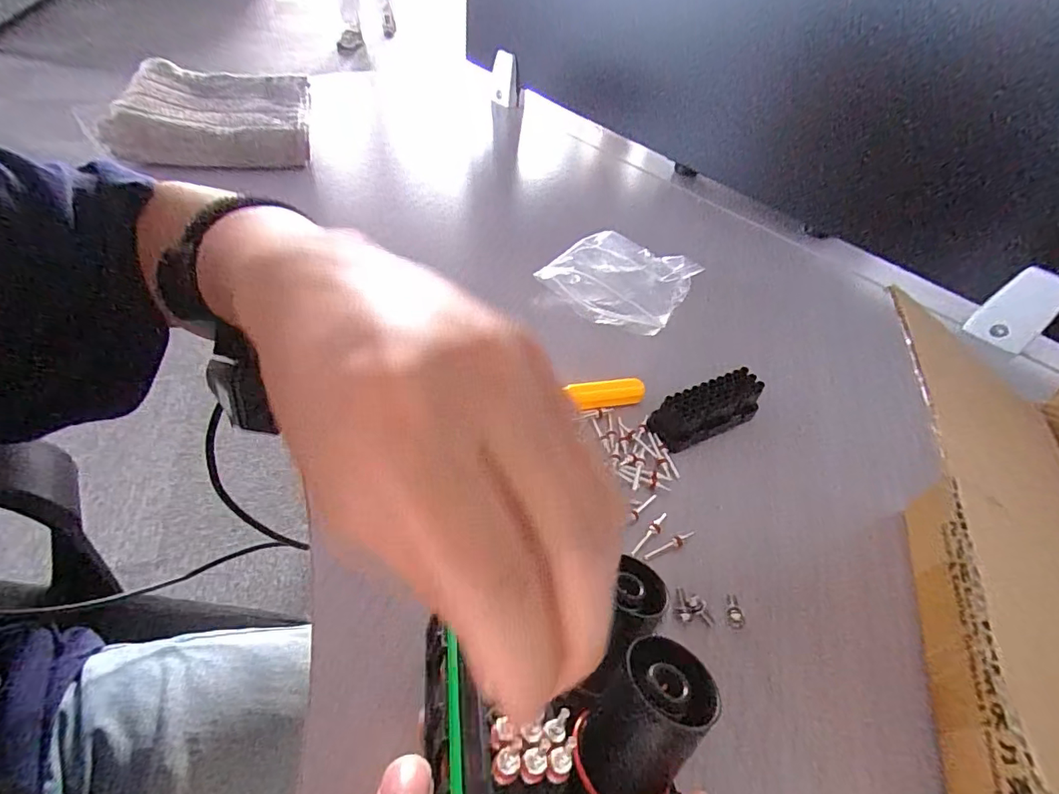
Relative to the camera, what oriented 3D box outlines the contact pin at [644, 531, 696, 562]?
[{"bbox_3d":[0.072,0.076,0.249,0.032,0.004,0.005,-15,52,-21],"label":"contact pin"}]

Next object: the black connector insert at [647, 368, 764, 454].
[{"bbox_3d":[0.108,0.009,0.299,0.070,0.028,0.023,-15,52,-21],"label":"black connector insert"}]

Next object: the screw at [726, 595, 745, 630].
[{"bbox_3d":[0.095,0.100,0.228,0.007,0.006,0.015,8,47,-1],"label":"screw"}]

